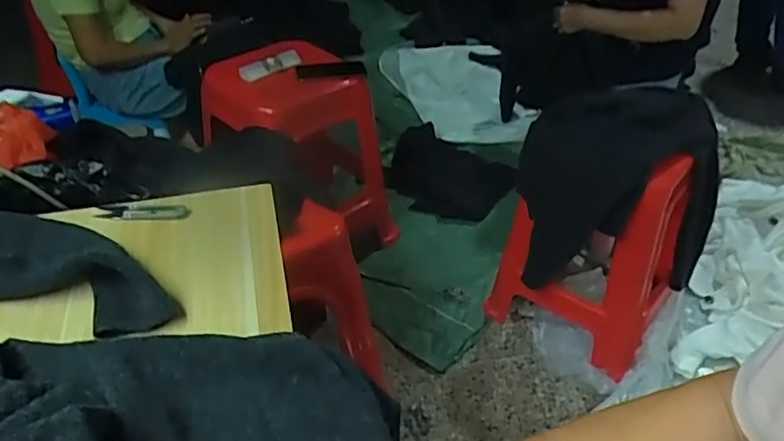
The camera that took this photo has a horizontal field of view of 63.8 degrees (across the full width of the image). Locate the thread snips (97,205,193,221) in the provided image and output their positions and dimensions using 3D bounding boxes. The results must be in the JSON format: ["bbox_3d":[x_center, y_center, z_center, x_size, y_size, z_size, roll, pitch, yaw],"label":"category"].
[{"bbox_3d":[-0.285,-0.008,0.723,0.104,0.009,0.026,2,38,2],"label":"thread snips"}]

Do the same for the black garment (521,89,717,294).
[{"bbox_3d":[0.485,-0.075,1.366,0.432,0.362,0.249,-9,39,-11],"label":"black garment"}]

